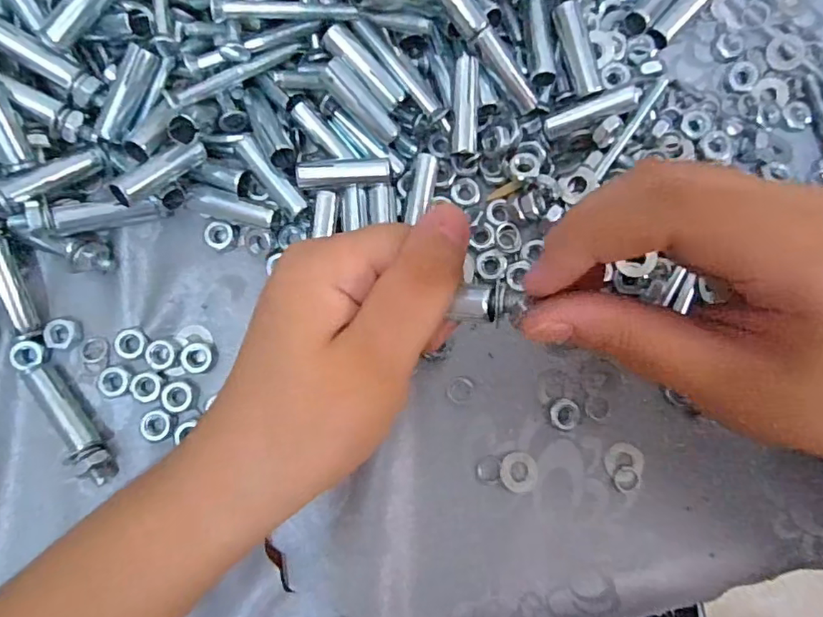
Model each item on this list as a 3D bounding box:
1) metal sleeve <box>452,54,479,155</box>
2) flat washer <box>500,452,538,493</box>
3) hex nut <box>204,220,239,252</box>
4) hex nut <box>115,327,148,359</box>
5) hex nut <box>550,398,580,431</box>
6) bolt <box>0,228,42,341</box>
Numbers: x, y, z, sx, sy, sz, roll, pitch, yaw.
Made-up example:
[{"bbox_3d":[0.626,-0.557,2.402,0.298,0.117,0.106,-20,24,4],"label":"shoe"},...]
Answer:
[{"bbox_3d":[0.023,-0.084,0.230,0.010,0.009,0.039,2,95,-1],"label":"metal sleeve"},{"bbox_3d":[0.046,0.070,0.233,0.016,0.004,0.016,0,83,-2],"label":"flat washer"},{"bbox_3d":[-0.083,-0.032,0.239,0.014,0.005,0.013,42,84,3],"label":"hex nut"},{"bbox_3d":[-0.119,0.014,0.233,0.014,0.004,0.013,9,83,0],"label":"hex nut"},{"bbox_3d":[0.066,0.045,0.235,0.012,0.005,0.014,24,83,1],"label":"hex nut"},{"bbox_3d":[-0.166,-0.013,0.225,0.009,0.010,0.054,-16,103,-3],"label":"bolt"}]

